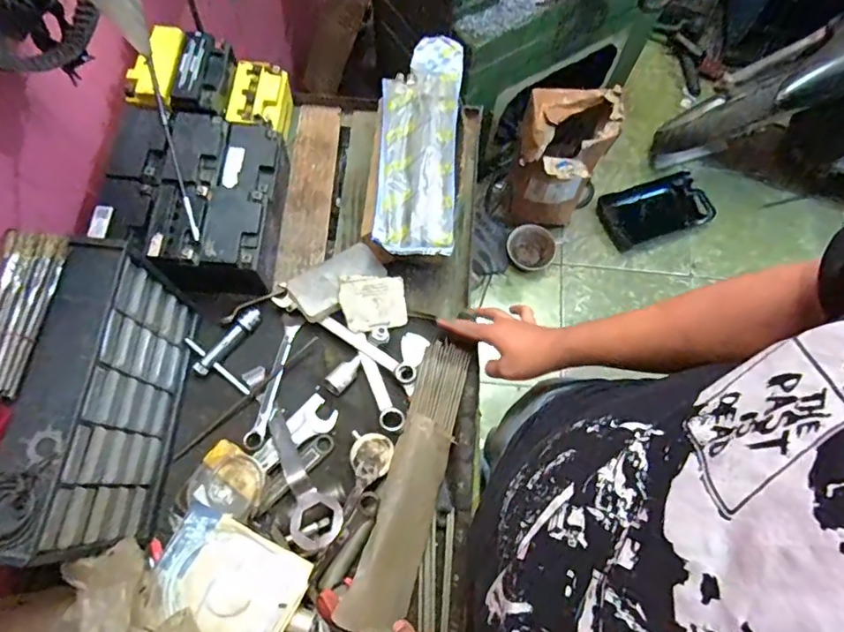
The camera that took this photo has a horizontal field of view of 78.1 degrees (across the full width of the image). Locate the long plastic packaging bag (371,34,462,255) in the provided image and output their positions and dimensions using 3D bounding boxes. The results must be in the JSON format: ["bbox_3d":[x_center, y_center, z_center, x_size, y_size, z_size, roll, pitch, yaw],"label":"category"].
[{"bbox_3d":[-0.004,-0.256,0.752,0.111,0.024,0.351,4,70,-1],"label":"long plastic packaging bag"}]

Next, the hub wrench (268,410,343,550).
[{"bbox_3d":[-0.157,0.200,0.632,0.059,0.036,0.168,-34,75,-13],"label":"hub wrench"}]

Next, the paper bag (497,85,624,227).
[{"bbox_3d":[0.361,-0.405,1.435,0.225,0.432,0.208,17,70,4],"label":"paper bag"}]

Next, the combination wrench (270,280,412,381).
[{"bbox_3d":[-0.105,0.024,0.700,0.223,0.018,0.028,32,72,9],"label":"combination wrench"}]

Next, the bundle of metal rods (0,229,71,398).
[{"bbox_3d":[-0.380,-0.005,0.481,0.052,0.021,0.156,4,70,-1],"label":"bundle of metal rods"}]

